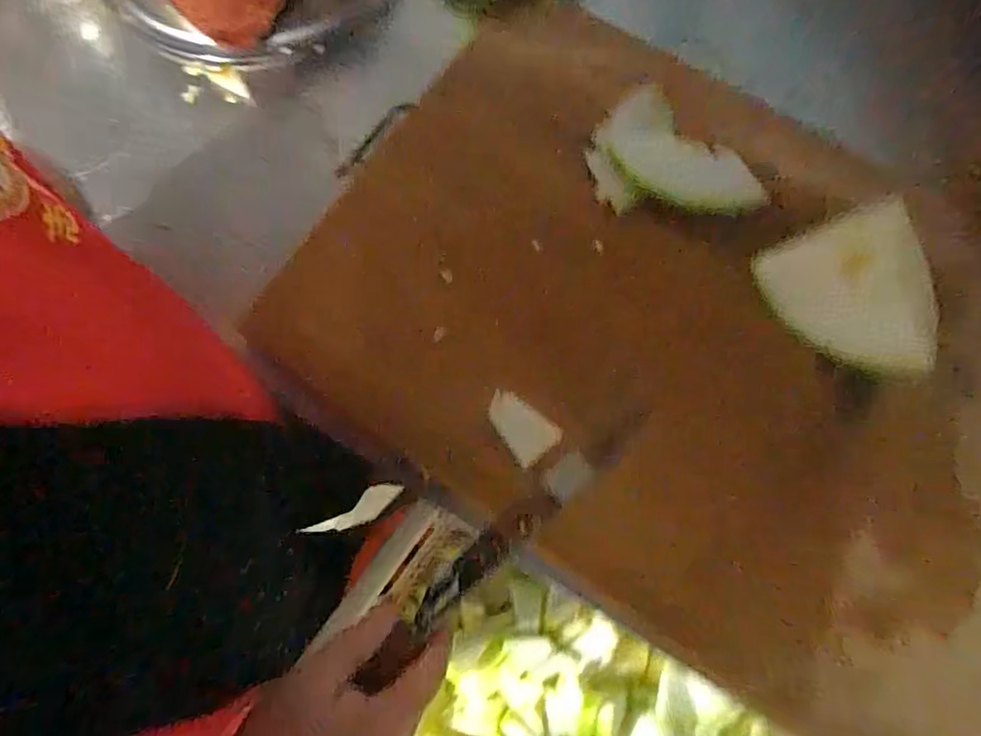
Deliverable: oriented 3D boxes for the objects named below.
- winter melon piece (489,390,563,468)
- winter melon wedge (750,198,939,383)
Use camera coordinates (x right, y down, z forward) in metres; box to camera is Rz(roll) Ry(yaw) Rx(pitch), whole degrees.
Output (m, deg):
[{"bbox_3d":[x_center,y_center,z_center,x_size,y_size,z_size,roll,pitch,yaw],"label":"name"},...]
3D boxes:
[{"bbox_3d":[0.024,0.045,0.466,0.038,0.021,0.058,-38,78,-8],"label":"winter melon piece"},{"bbox_3d":[0.259,-0.045,0.431,0.091,0.075,0.120,-15,75,-3],"label":"winter melon wedge"}]

